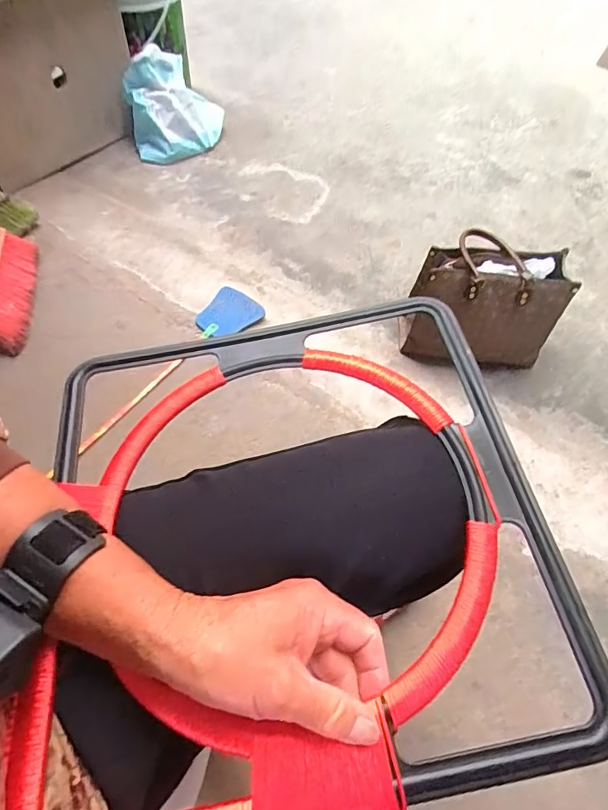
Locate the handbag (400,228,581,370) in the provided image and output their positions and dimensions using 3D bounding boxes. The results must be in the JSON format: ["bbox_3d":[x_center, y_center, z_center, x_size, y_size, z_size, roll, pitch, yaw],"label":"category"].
[{"bbox_3d":[0.384,-0.222,1.011,0.301,0.241,0.159,8,57,2],"label":"handbag"}]

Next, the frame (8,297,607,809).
[{"bbox_3d":[-0.017,0.073,0.312,0.338,0.031,0.332,-12,58,-5],"label":"frame"}]

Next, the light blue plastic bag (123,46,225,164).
[{"bbox_3d":[-0.450,-1.060,1.618,0.323,0.273,0.205,-12,59,-11],"label":"light blue plastic bag"}]

